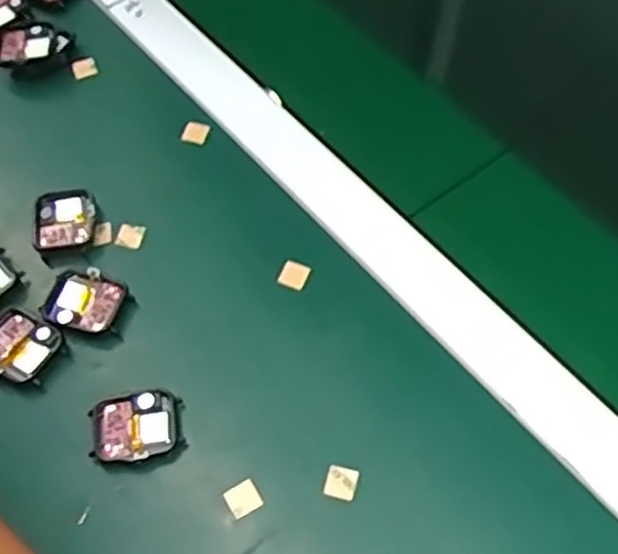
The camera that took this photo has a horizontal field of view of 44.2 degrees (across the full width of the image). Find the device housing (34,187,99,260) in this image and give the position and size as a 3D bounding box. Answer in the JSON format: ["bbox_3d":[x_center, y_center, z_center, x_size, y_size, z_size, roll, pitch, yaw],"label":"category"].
[{"bbox_3d":[-0.151,-0.034,0.470,0.039,0.012,0.040,-13,61,-8],"label":"device housing"}]

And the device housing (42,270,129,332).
[{"bbox_3d":[-0.130,0.017,0.446,0.042,0.014,0.033,10,60,5],"label":"device housing"}]

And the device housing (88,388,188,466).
[{"bbox_3d":[-0.092,0.081,0.408,0.048,0.014,0.037,-11,60,-7],"label":"device housing"}]

